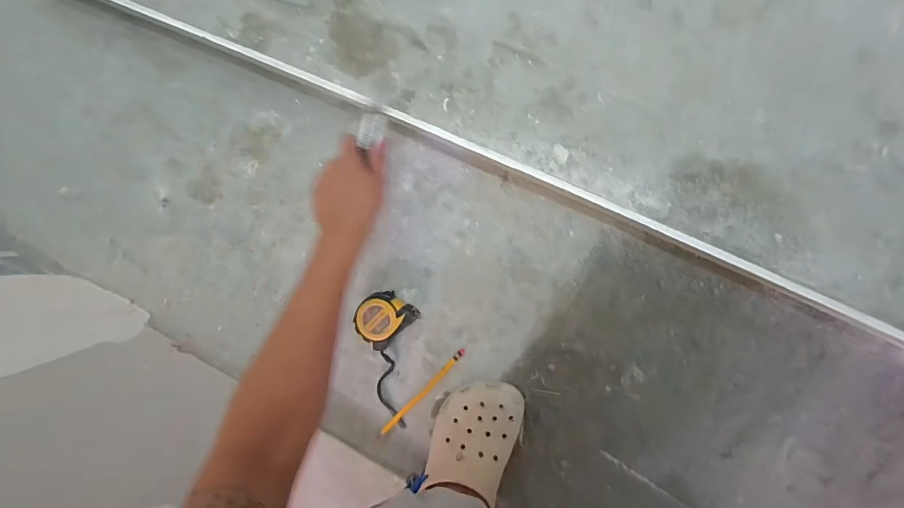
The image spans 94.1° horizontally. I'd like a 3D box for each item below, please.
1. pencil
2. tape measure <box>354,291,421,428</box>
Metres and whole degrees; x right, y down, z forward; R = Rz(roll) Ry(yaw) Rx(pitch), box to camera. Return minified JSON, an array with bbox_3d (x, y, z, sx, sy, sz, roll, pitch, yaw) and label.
[{"bbox_3d":[-0.042,0.200,0.608,0.010,0.010,0.170,44,99,4],"label":"pencil"},{"bbox_3d":[-0.097,0.154,0.608,0.086,0.043,0.201,5,95,9],"label":"tape measure"}]

